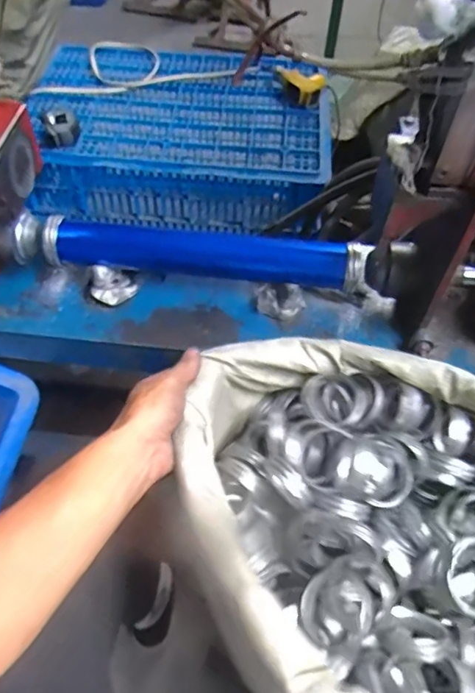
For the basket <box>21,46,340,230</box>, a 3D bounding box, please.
[{"bbox_3d":[-0.125,-0.467,1.167,0.625,0.178,0.423,5,53,3],"label":"basket"}]

